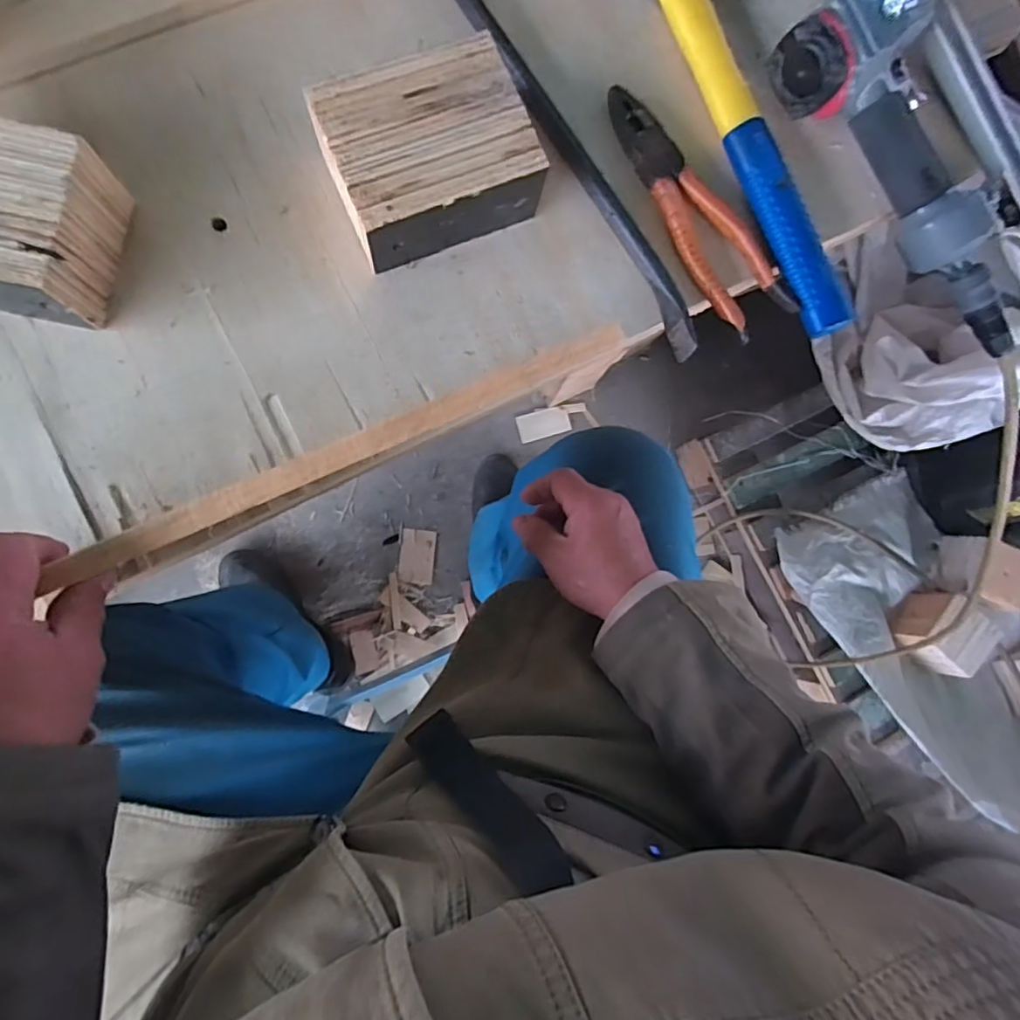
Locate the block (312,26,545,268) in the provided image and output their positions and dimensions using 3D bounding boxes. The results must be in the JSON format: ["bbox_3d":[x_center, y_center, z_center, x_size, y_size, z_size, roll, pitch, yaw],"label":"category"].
[{"bbox_3d":[-0.051,-0.223,0.386,0.124,0.062,0.100,-22,86,-6],"label":"block"}]

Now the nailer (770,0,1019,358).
[{"bbox_3d":[0.328,-0.258,0.433,0.154,0.080,0.271,-38,88,-7],"label":"nailer"}]

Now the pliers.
[{"bbox_3d":[0.129,-0.214,0.425,0.052,0.012,0.195,-34,87,-7],"label":"pliers"}]

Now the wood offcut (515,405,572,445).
[{"bbox_3d":[0.061,-0.156,1.087,0.095,0.011,0.053,-16,87,-8],"label":"wood offcut"}]

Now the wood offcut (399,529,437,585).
[{"bbox_3d":[-0.162,0.082,1.046,0.060,0.005,0.093,5,84,-6],"label":"wood offcut"}]

